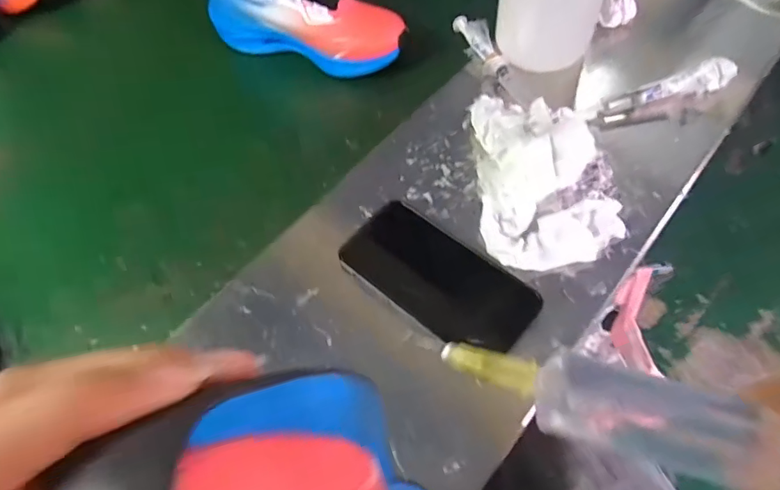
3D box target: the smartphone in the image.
[{"bbox_3d":[0.037,0.025,0.380,0.142,0.007,0.071,35,78,16],"label":"smartphone"}]

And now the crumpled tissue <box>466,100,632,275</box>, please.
[{"bbox_3d":[0.127,-0.062,0.411,0.108,0.051,0.168,-2,56,6],"label":"crumpled tissue"}]

